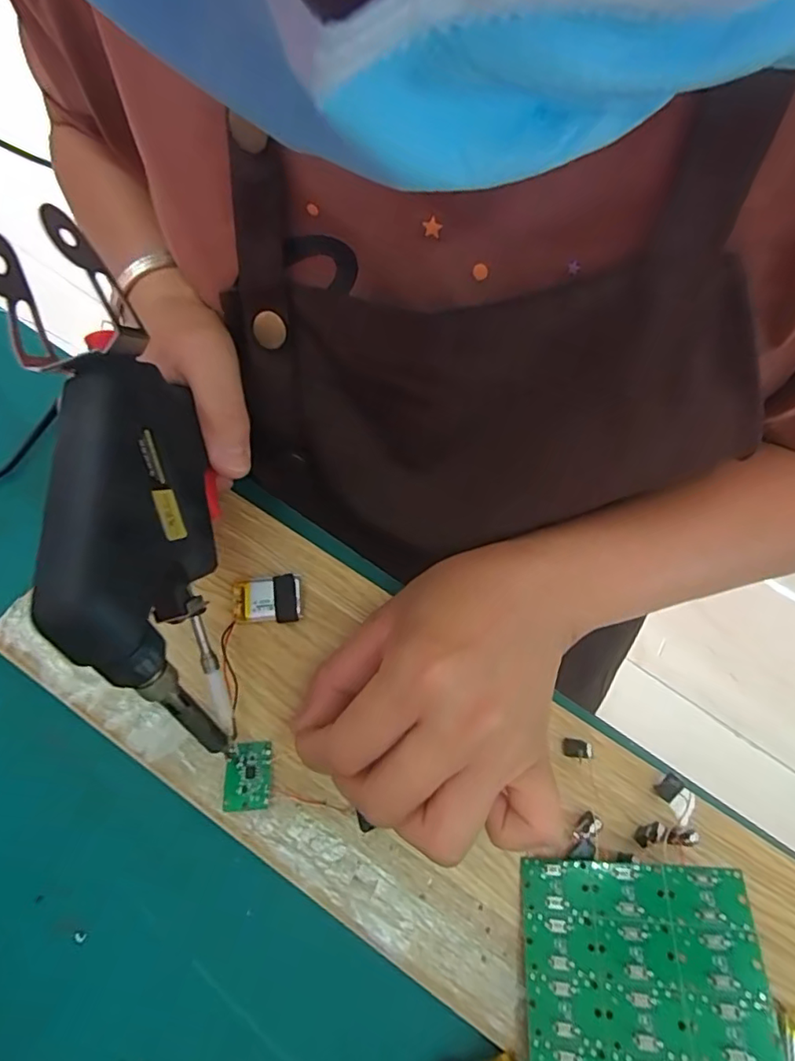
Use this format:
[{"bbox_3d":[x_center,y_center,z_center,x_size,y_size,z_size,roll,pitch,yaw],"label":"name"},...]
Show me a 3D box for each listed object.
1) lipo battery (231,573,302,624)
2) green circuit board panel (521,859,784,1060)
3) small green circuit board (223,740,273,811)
[{"bbox_3d":[-0.060,0.033,0.256,0.031,0.009,0.021,-2,65,-6],"label":"lipo battery"},{"bbox_3d":[0.082,0.172,0.180,0.078,0.004,0.107,-11,54,22],"label":"green circuit board panel"},{"bbox_3d":[-0.062,0.101,0.227,0.018,0.004,0.026,0,57,-8],"label":"small green circuit board"}]

